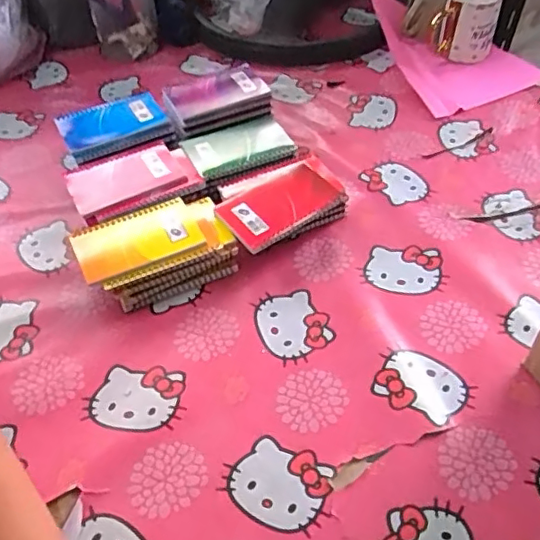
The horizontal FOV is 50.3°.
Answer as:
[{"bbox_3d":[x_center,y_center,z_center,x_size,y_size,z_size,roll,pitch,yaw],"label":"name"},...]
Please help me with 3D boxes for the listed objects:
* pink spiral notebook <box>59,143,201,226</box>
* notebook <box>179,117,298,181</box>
[{"bbox_3d":[-0.168,-0.110,0.702,0.150,0.013,0.112,-19,51,-13],"label":"pink spiral notebook"},{"bbox_3d":[-0.038,-0.160,0.764,0.141,0.020,0.101,-19,51,-18],"label":"notebook"}]

